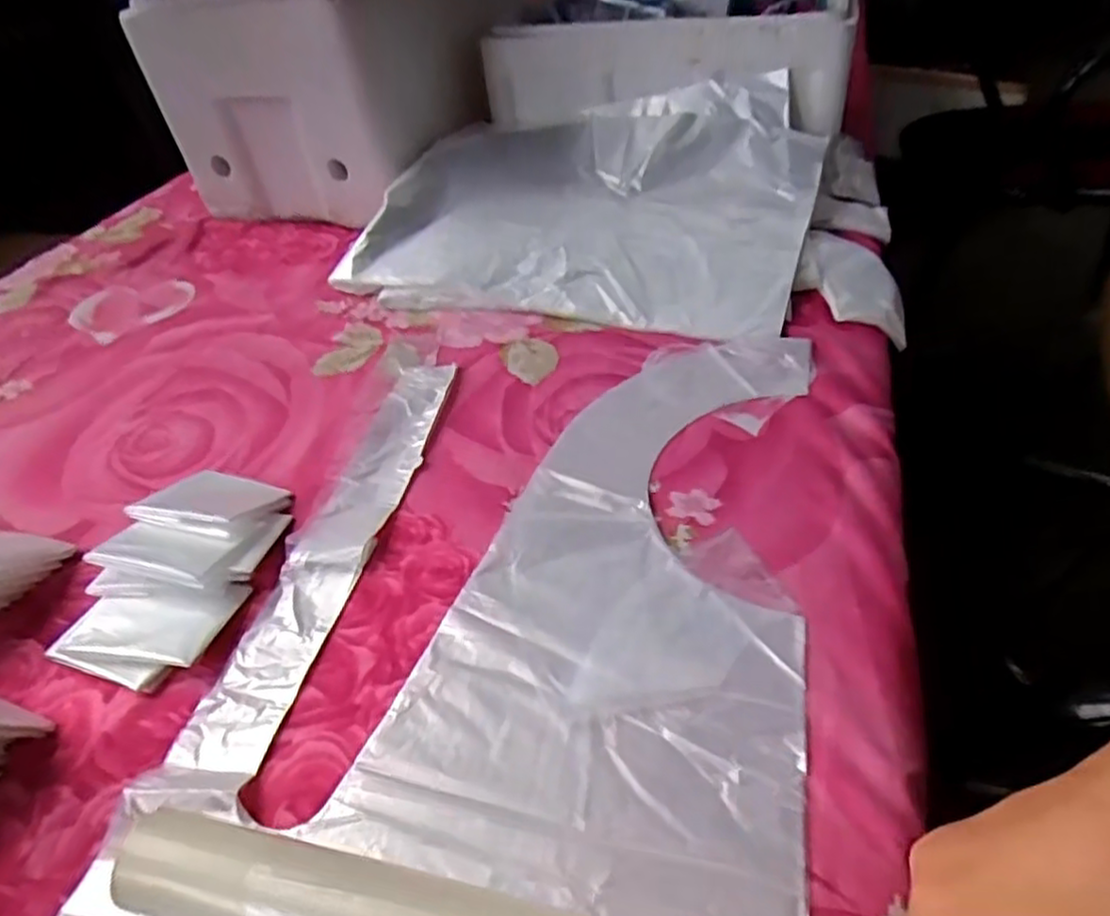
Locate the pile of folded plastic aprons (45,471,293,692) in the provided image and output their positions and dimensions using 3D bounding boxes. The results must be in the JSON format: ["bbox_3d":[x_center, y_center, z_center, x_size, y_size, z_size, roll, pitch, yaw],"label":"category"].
[{"bbox_3d":[-0.233,0.064,0.441,0.094,0.028,0.152,5,44,12],"label":"pile of folded plastic aprons"}]

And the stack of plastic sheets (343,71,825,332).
[{"bbox_3d":[0.032,-0.261,0.712,0.417,0.049,0.349,10,62,12],"label":"stack of plastic sheets"}]

